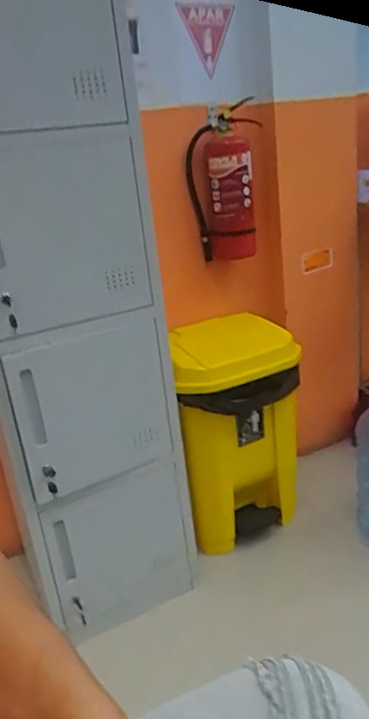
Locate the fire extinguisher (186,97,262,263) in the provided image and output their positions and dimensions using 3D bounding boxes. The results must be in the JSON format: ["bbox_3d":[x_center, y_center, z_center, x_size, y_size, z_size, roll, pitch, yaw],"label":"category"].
[{"bbox_3d":[0.108,-0.463,1.483,0.192,0.392,0.207,-6,19,4],"label":"fire extinguisher"}]

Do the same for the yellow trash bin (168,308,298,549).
[{"bbox_3d":[0.151,0.207,1.488,0.323,0.572,0.252,-7,19,-1],"label":"yellow trash bin"}]

